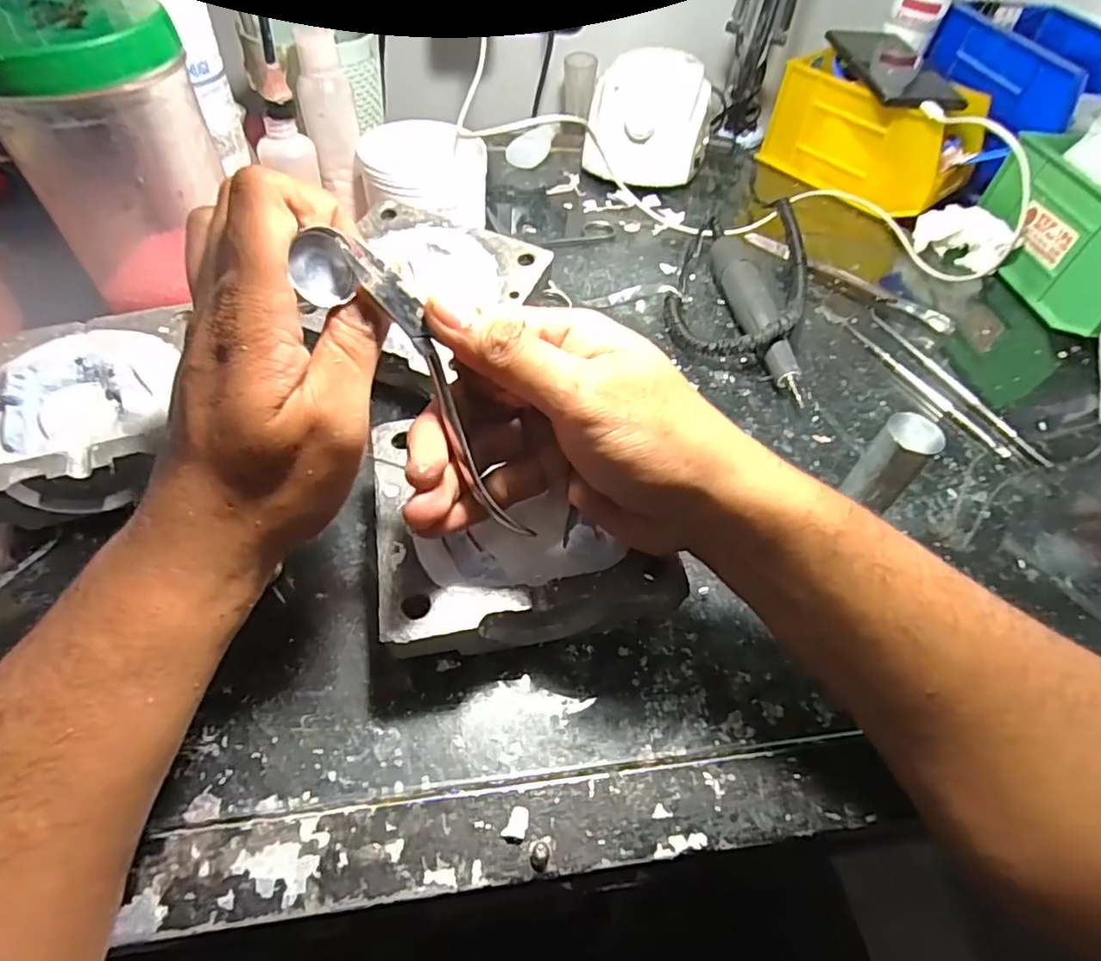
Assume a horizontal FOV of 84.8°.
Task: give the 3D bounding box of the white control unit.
[{"bbox_3d":[0.094,-0.330,0.556,0.102,0.079,0.124,16,52,7],"label":"white control unit"}]

